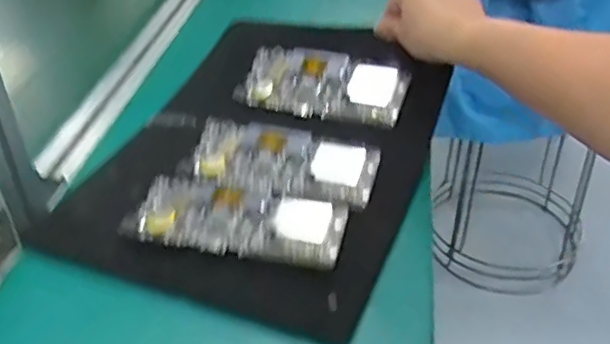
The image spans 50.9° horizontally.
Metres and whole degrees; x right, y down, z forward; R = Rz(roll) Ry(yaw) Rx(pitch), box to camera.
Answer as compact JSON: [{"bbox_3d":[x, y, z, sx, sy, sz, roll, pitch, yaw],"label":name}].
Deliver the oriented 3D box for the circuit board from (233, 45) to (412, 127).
[{"bbox_3d":[0.018,-0.082,0.592,0.150,0.015,0.077,12,59,16],"label":"circuit board"}]

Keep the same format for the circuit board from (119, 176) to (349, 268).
[{"bbox_3d":[-0.048,0.033,0.471,0.152,0.010,0.075,6,37,10],"label":"circuit board"}]

